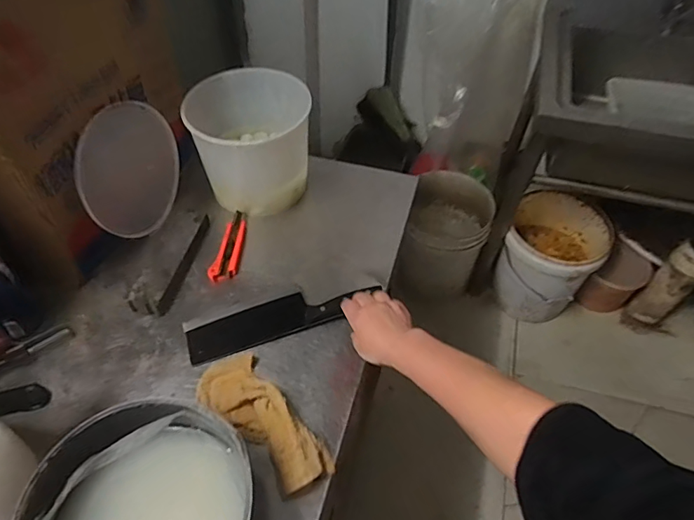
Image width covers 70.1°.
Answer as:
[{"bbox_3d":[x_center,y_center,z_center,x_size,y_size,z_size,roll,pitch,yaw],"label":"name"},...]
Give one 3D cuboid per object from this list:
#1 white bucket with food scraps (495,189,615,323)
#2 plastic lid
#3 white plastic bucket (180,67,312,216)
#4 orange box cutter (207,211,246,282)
[{"bbox_3d":[0.660,-0.001,1.620,0.288,0.339,0.284,1,51,-1],"label":"white bucket with food scraps"},{"bbox_3d":[-0.350,-0.146,0.809,0.009,0.197,0.206,7,80,25],"label":"plastic lid"},{"bbox_3d":[-0.167,-0.204,0.882,0.188,0.177,0.185,1,51,-1],"label":"white plastic bucket"},{"bbox_3d":[-0.194,-0.027,0.842,0.040,0.019,0.151,7,52,4],"label":"orange box cutter"}]

